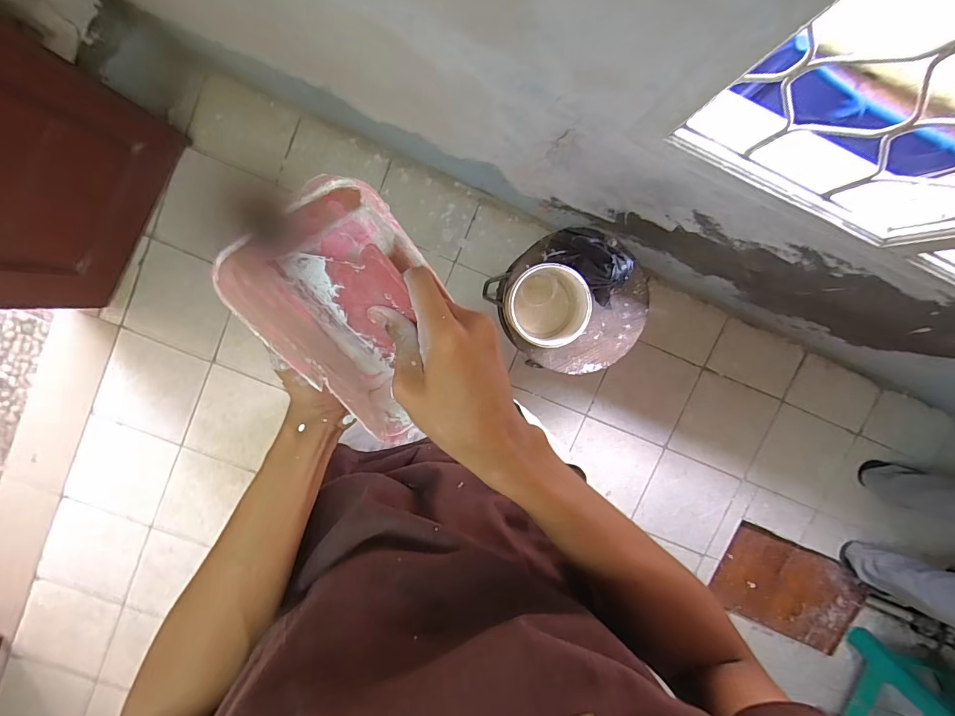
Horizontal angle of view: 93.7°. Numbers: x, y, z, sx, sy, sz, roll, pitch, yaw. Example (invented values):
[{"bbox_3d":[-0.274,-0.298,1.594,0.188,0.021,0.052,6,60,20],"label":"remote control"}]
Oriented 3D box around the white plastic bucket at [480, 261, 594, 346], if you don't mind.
[{"bbox_3d":[0.139,-0.109,0.943,0.152,0.173,0.156,-6,98,-3],"label":"white plastic bucket"}]

